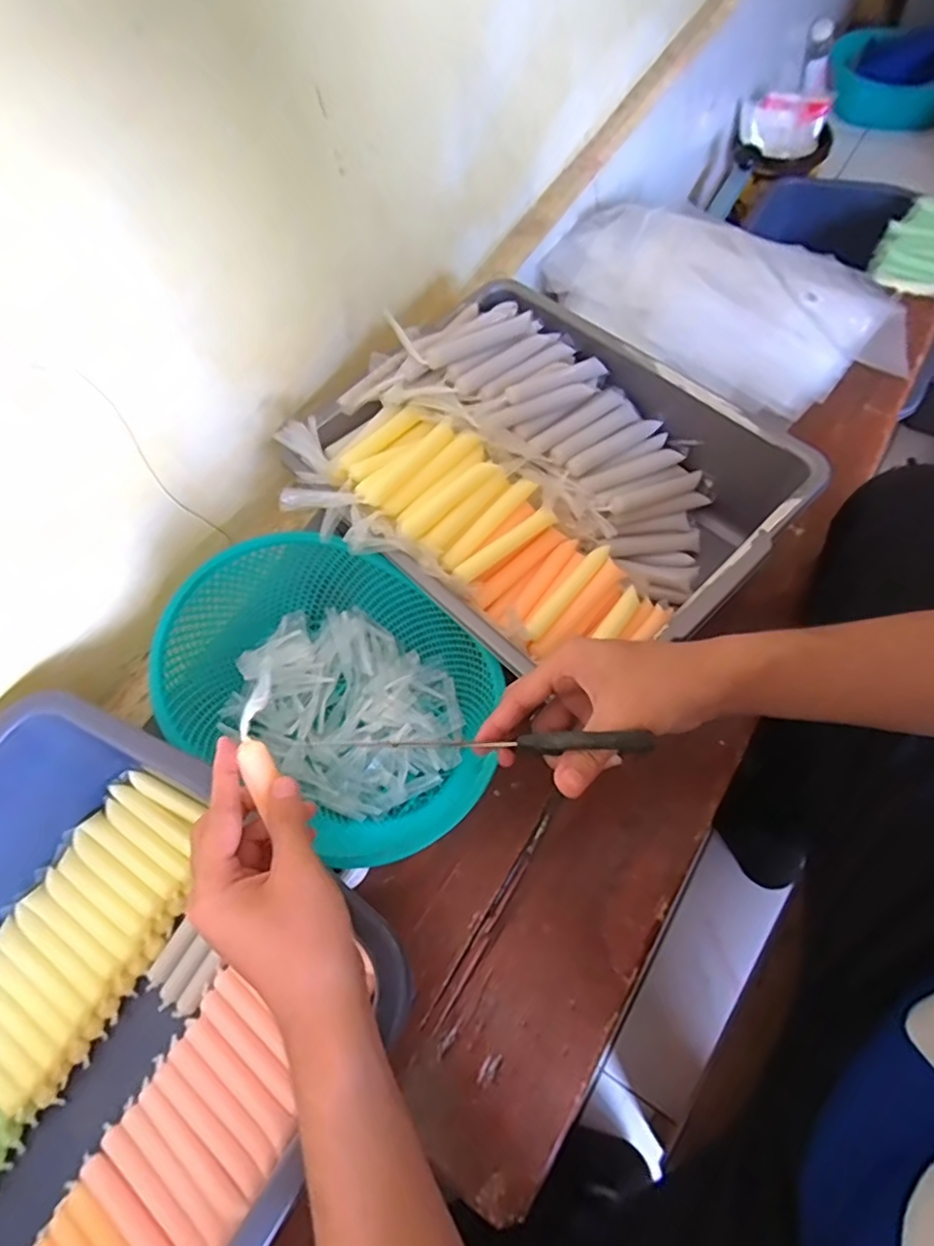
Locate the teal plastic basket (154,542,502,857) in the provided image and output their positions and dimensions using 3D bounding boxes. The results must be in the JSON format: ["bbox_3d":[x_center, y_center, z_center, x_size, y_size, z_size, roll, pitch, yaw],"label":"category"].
[{"bbox_3d":[-0.112,0.042,0.543,0.301,0.085,0.187,31,71,17],"label":"teal plastic basket"}]

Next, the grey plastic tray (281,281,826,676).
[{"bbox_3d":[0.056,-0.122,0.571,0.320,0.122,0.382,-42,72,-15],"label":"grey plastic tray"}]

